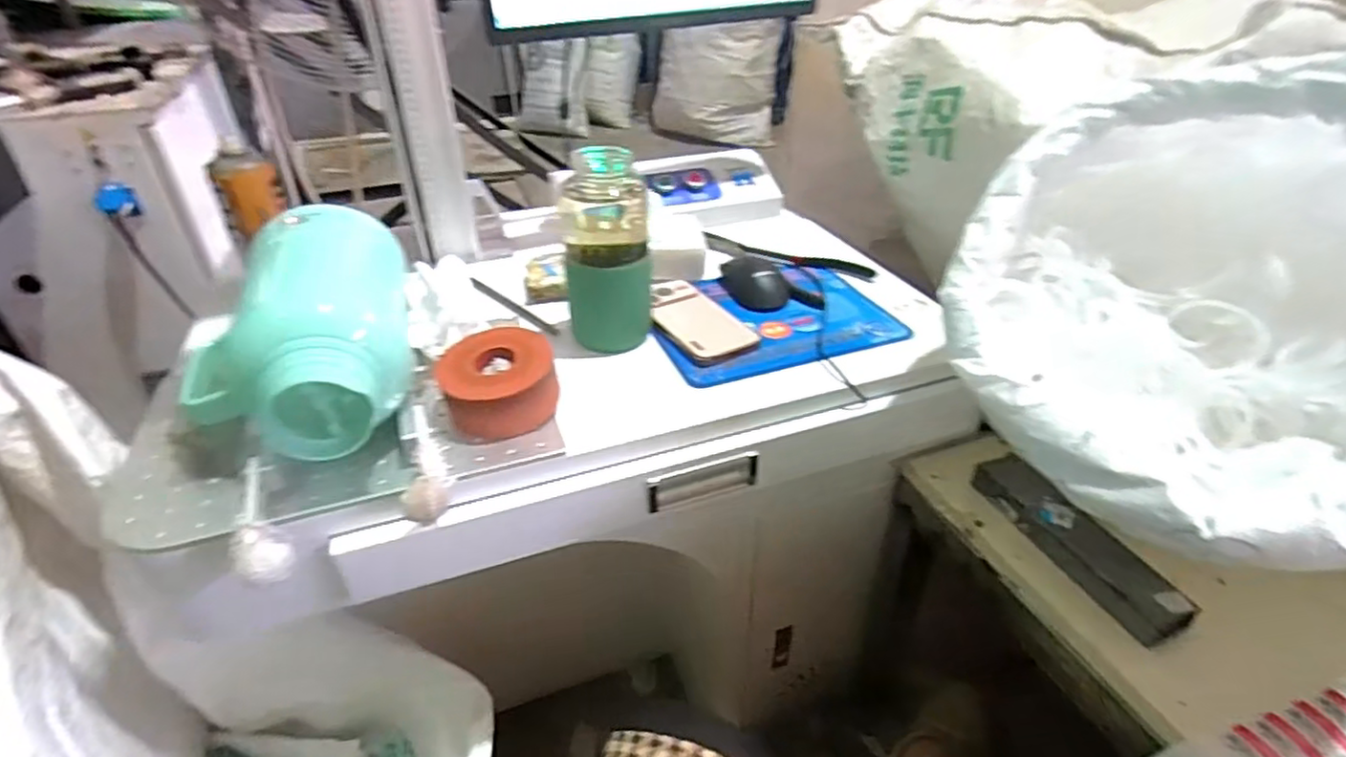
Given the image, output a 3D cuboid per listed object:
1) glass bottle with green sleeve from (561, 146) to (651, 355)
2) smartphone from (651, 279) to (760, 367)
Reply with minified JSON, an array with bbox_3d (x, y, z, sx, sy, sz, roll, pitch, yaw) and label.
[{"bbox_3d":[-0.065,-0.120,0.658,0.086,0.185,0.071,-3,35,-3],"label":"glass bottle with green sleeve"},{"bbox_3d":[0.021,-0.064,0.721,0.080,0.016,0.150,-19,39,-24],"label":"smartphone"}]

